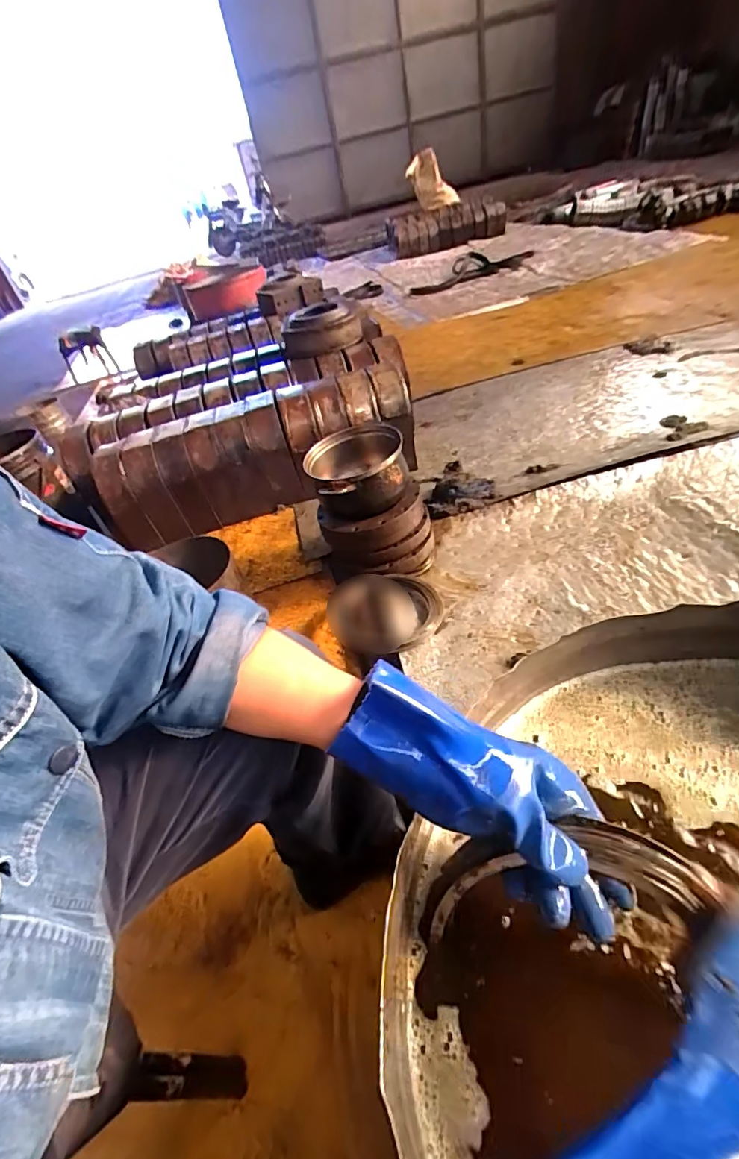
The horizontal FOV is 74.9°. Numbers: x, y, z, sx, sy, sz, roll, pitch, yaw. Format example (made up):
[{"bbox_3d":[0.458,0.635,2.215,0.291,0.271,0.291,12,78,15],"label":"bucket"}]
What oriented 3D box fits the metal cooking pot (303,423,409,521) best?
[{"bbox_3d":[-0.028,-0.234,1.043,0.201,0.111,0.218,-8,41,7],"label":"metal cooking pot"}]

